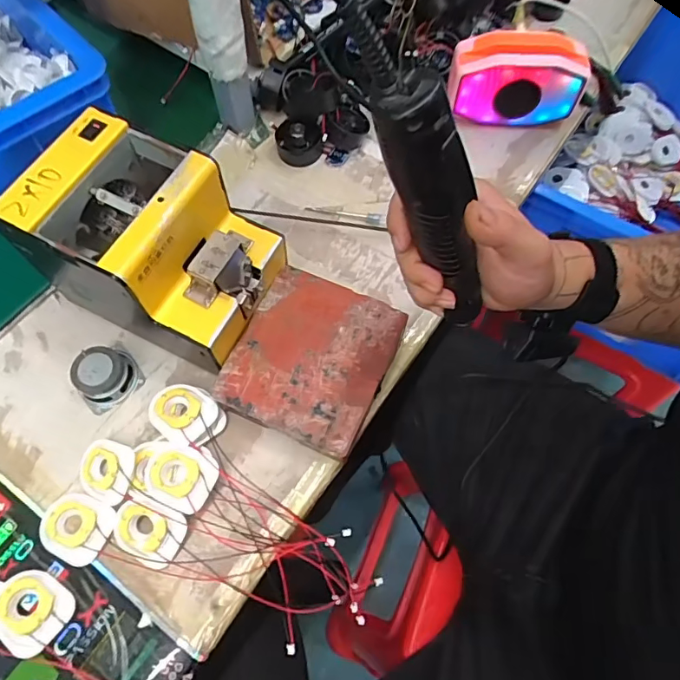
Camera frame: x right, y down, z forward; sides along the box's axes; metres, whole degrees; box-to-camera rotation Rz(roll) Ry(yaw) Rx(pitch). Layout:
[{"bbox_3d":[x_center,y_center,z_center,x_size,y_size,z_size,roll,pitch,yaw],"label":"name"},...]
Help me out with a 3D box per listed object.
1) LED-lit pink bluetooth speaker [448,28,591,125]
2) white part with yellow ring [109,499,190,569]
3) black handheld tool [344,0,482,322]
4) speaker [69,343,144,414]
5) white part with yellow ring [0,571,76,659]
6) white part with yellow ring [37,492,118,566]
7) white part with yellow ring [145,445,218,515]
[{"bbox_3d":[0.198,-0.297,0.559,0.145,0.085,0.059,2,66,0],"label":"LED-lit pink bluetooth speaker"},{"bbox_3d":[-0.157,0.156,0.399,0.062,0.011,0.046,19,88,3],"label":"white part with yellow ring"},{"bbox_3d":[0.056,-0.076,0.281,0.033,0.220,0.028,15,64,35],"label":"black handheld tool"},{"bbox_3d":[-0.218,0.031,0.454,0.052,0.028,0.053,-34,71,-15],"label":"speaker"},{"bbox_3d":[-0.238,0.209,0.376,0.054,0.011,0.050,0,66,-1],"label":"white part with yellow ring"},{"bbox_3d":[-0.220,0.157,0.408,0.061,0.011,0.048,21,67,8],"label":"white part with yellow ring"},{"bbox_3d":[-0.134,0.113,0.410,0.058,0.012,0.049,26,68,10],"label":"white part with yellow ring"}]

